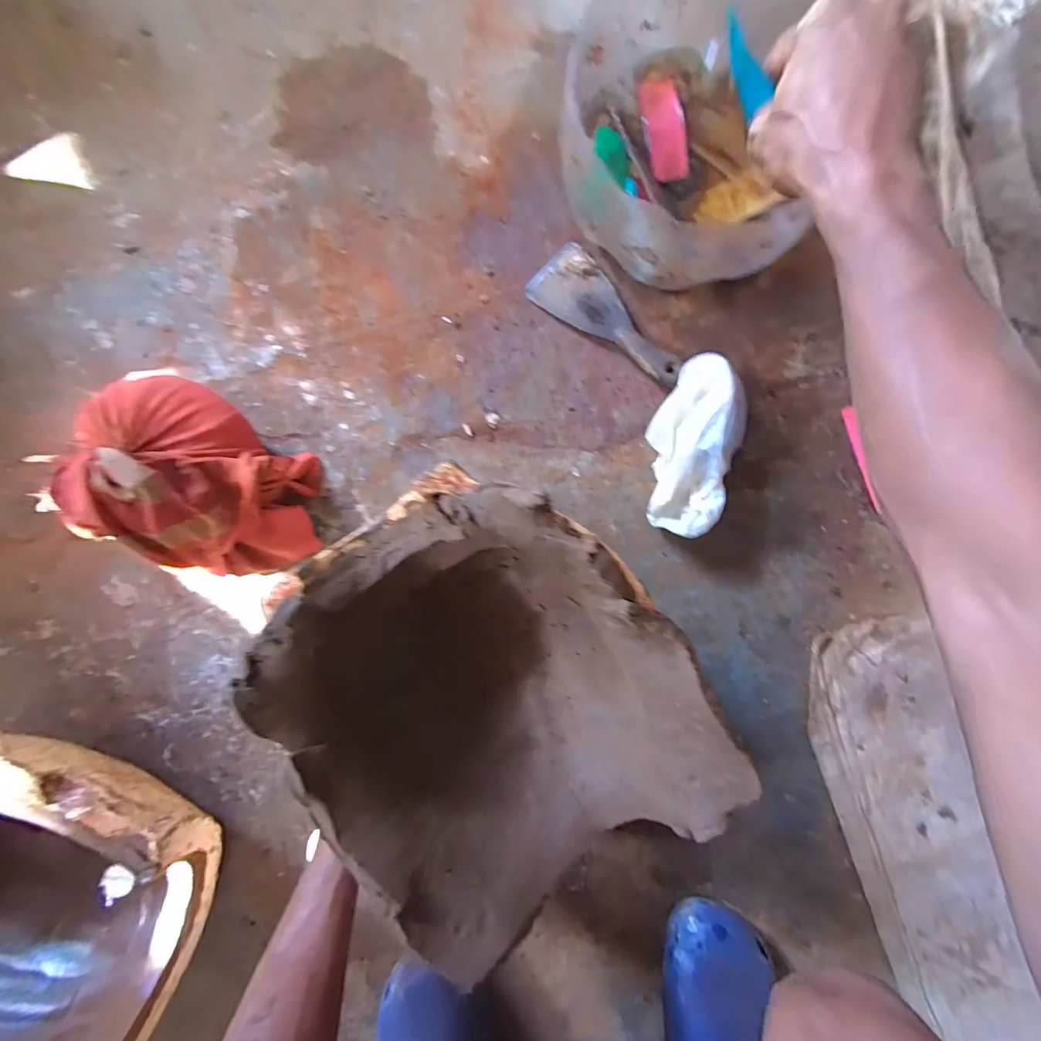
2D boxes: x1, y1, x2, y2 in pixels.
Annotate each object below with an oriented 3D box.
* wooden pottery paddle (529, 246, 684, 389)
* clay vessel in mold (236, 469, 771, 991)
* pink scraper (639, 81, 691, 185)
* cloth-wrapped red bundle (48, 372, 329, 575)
[{"bbox_3d":[0.095,-0.210,0.468,0.177,0.026,0.066,39,92,0],"label":"wooden pottery paddle"},{"bbox_3d":[-0.023,0.137,0.373,0.269,0.156,0.331,-37,89,1],"label":"clay vessel in mold"},{"bbox_3d":[0.140,-0.382,0.451,0.036,0.014,0.096,-12,91,1],"label":"pink scraper"},{"bbox_3d":[-0.313,-0.032,0.439,0.212,0.120,0.165,28,92,0],"label":"cloth-wrapped red bundle"}]

